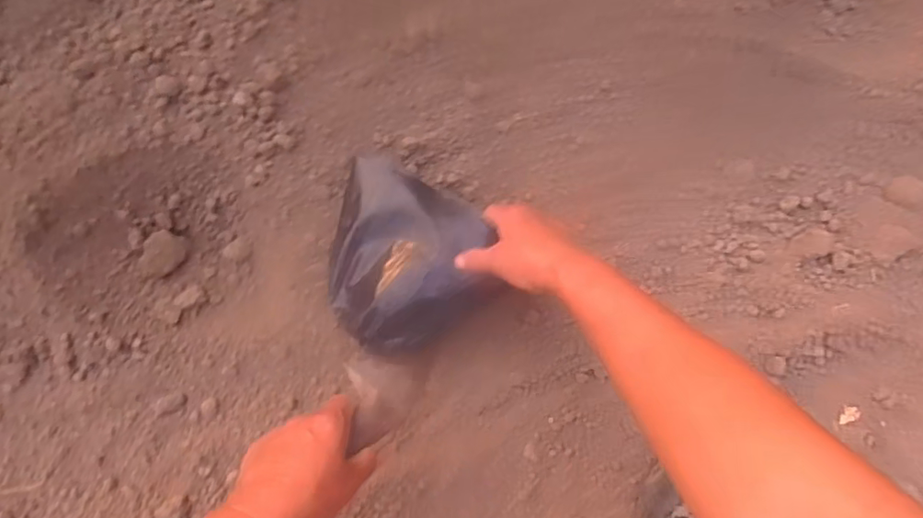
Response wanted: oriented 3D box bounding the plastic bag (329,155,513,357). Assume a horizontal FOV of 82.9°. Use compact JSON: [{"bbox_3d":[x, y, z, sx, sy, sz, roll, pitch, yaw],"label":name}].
[{"bbox_3d":[-0.054,0.006,0.523,0.180,0.075,0.157,30,97,-7],"label":"plastic bag"}]

